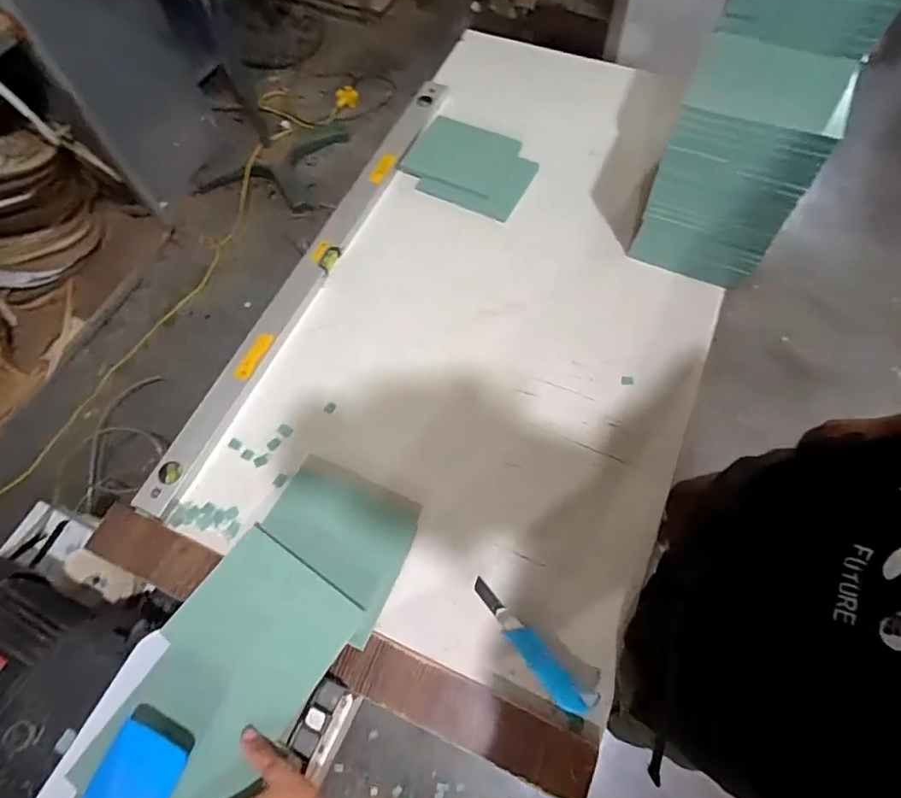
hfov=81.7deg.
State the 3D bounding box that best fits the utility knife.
[{"bbox_3d":[0.099,0.317,0.669,0.038,0.013,0.197,-41,69,-16],"label":"utility knife"}]

